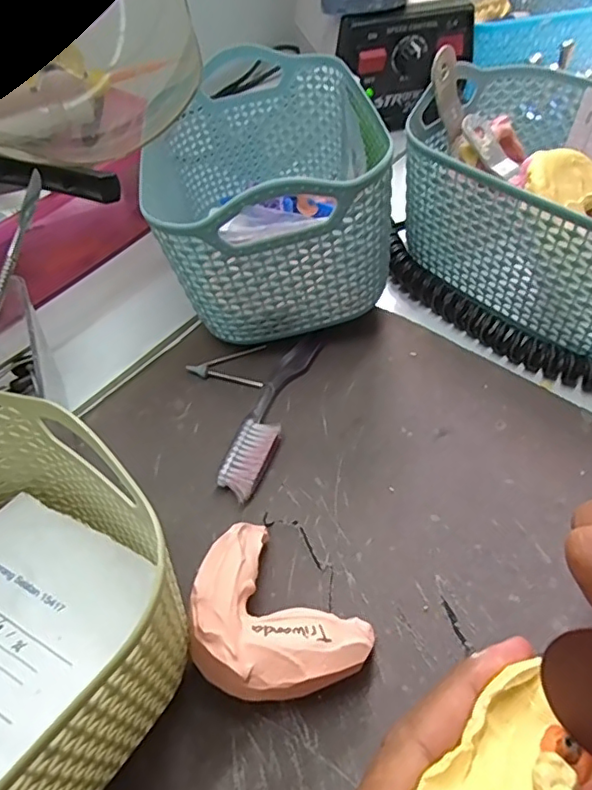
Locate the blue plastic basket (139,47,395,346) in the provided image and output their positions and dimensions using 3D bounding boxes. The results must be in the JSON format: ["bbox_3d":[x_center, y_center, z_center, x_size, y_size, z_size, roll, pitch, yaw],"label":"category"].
[{"bbox_3d":[-0.018,-0.114,0.316,0.111,0.096,0.171,-7,51,-3],"label":"blue plastic basket"}]

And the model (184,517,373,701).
[{"bbox_3d":[-0.011,0.081,0.201,0.066,0.034,0.051,34,60,26],"label":"model"}]

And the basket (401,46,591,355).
[{"bbox_3d":[0.142,-0.098,0.305,0.118,0.081,0.164,-36,58,-24],"label":"basket"}]

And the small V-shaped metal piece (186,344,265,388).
[{"bbox_3d":[-0.037,-0.016,0.296,0.040,0.004,0.027,0,51,3],"label":"small V-shaped metal piece"}]

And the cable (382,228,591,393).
[{"bbox_3d":[0.143,-0.046,0.303,0.191,0.016,0.091,9,60,12],"label":"cable"}]

